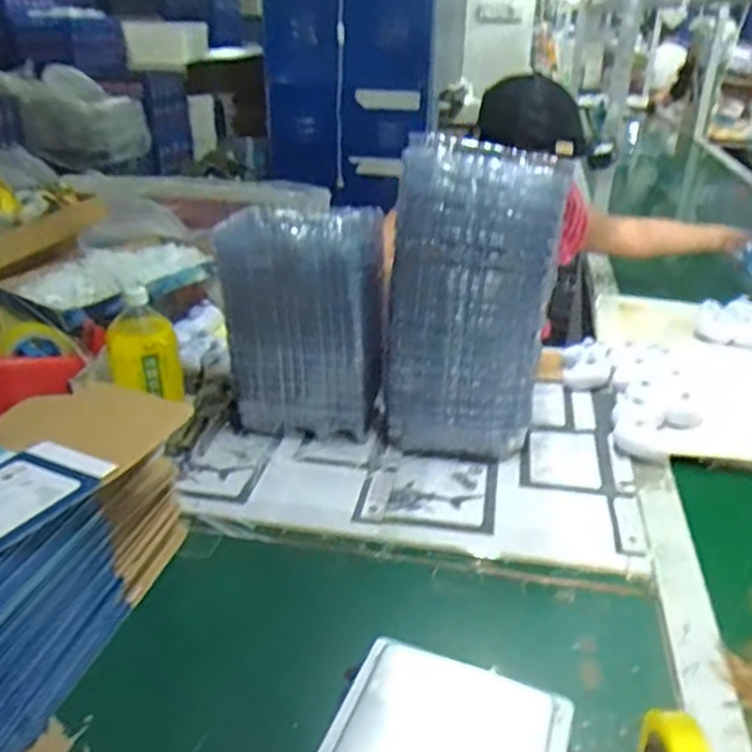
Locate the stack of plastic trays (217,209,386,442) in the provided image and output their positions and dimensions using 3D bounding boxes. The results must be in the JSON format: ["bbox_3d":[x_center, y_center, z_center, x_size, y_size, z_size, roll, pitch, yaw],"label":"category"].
[{"bbox_3d":[-0.100,-0.059,0.990,0.215,0.323,0.148,3,28,3],"label":"stack of plastic trays"}]

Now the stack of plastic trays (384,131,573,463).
[{"bbox_3d":[0.125,-0.083,0.925,0.200,0.411,0.132,8,29,12],"label":"stack of plastic trays"}]

